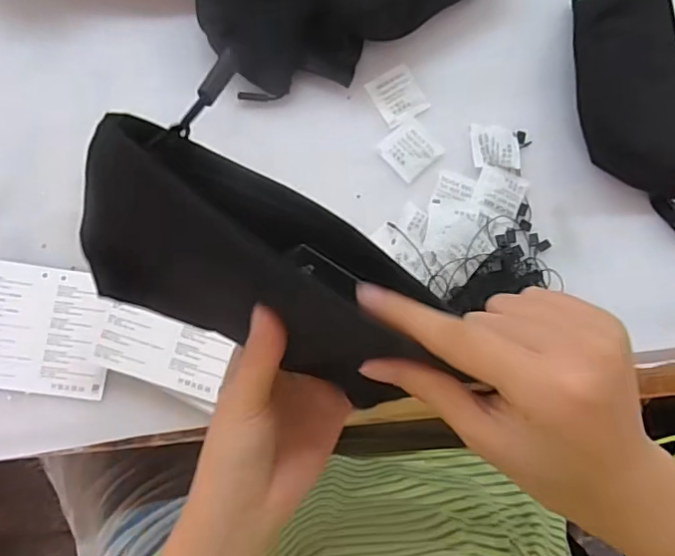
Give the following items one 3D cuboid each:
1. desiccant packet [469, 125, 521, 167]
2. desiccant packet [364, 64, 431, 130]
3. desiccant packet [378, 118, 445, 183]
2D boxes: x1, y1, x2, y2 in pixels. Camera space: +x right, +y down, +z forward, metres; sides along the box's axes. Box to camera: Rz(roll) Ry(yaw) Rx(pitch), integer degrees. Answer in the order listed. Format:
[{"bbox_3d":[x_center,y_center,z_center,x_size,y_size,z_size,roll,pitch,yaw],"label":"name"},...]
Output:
[{"bbox_3d":[0.126,-0.106,0.455,0.037,0.010,0.036,3,82,-3],"label":"desiccant packet"},{"bbox_3d":[0.049,-0.148,0.461,0.039,0.004,0.042,-30,85,-7],"label":"desiccant packet"},{"bbox_3d":[0.058,-0.103,0.453,0.041,0.004,0.039,-43,87,-8],"label":"desiccant packet"}]

